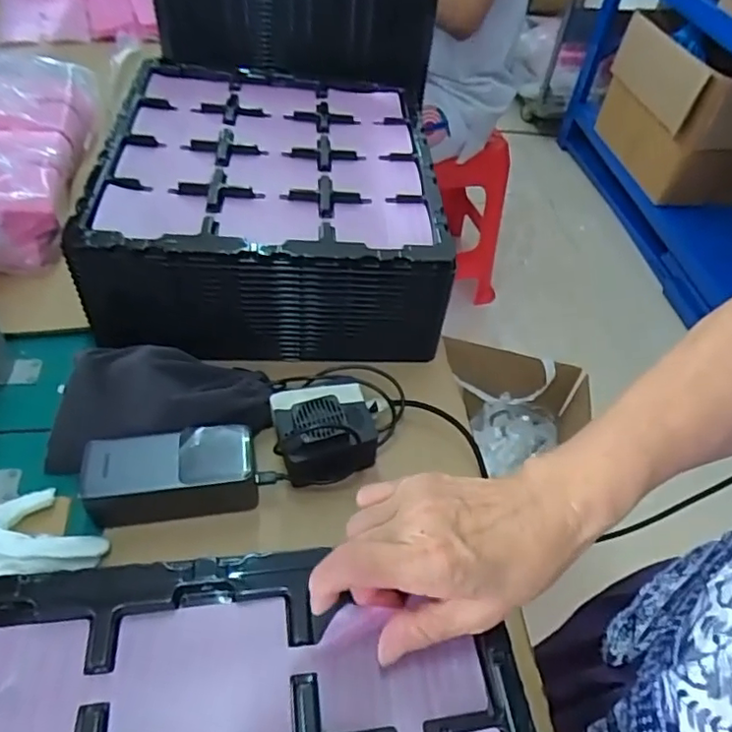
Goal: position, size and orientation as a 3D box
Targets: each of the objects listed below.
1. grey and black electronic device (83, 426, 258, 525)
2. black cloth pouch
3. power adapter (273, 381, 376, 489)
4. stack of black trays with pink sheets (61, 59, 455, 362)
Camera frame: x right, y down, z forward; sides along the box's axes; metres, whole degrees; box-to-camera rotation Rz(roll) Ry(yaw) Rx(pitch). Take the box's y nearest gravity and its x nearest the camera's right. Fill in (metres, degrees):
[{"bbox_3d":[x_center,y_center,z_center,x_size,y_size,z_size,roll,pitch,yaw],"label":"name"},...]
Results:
[{"bbox_3d":[-0.155,0.090,0.477,0.128,0.052,0.061,-5,49,-11],"label":"grey and black electronic device"},{"bbox_3d":[-0.182,0.029,0.511,0.188,0.063,0.087,-9,50,-14],"label":"black cloth pouch"},{"bbox_3d":[-0.035,0.053,0.507,0.081,0.054,0.076,-7,49,-12],"label":"power adapter"},{"bbox_3d":[-0.099,-0.190,0.662,0.329,0.125,0.362,2,48,-5],"label":"stack of black trays with pink sheets"}]

